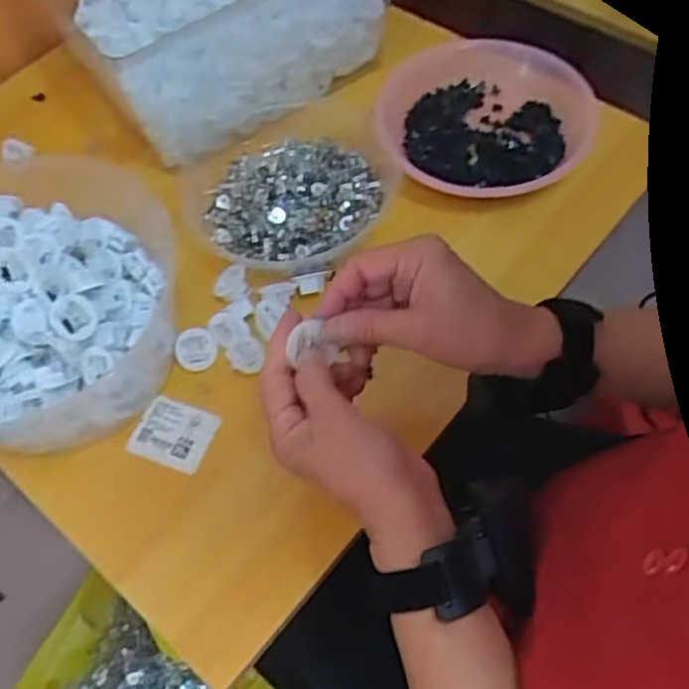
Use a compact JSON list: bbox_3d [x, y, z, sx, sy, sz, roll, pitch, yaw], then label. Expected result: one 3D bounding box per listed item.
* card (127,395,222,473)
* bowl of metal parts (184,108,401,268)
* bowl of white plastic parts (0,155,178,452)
[{"bbox_3d":[-0.126,0.066,0.534,0.058,0.007,0.049,20,60,14],"label":"card"},{"bbox_3d":[-0.040,-0.140,0.656,0.197,0.048,0.186,-2,60,3],"label":"bowl of metal parts"},{"bbox_3d":[-0.246,-0.040,0.550,0.224,0.088,0.220,-2,60,3],"label":"bowl of white plastic parts"}]

